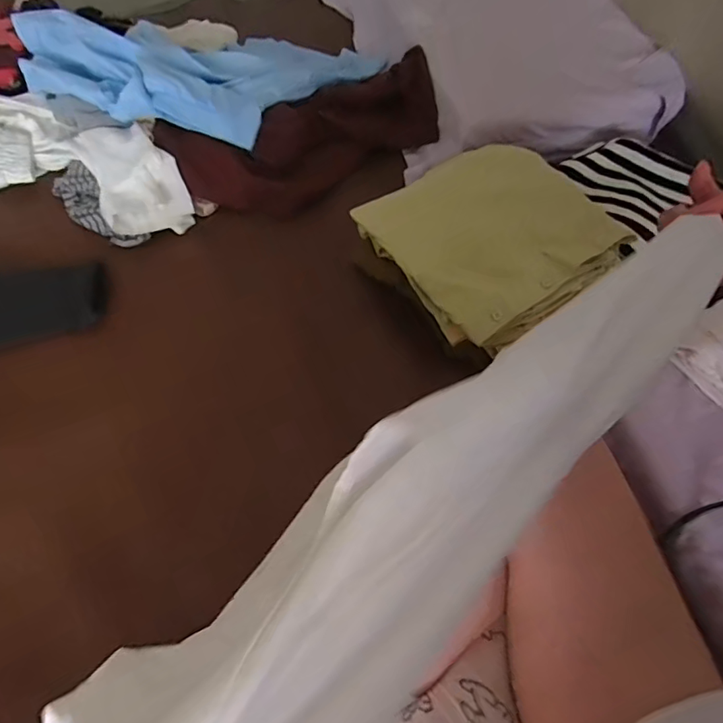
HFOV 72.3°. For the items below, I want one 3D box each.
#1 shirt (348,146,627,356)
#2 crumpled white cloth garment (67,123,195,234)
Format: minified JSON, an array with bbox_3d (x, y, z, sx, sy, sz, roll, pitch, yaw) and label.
[{"bbox_3d":[0.152,-0.158,0.595,0.217,0.055,0.248,-42,75,5],"label":"shirt"},{"bbox_3d":[-0.330,-0.271,0.724,0.116,0.085,0.162,-25,64,-13],"label":"crumpled white cloth garment"}]

